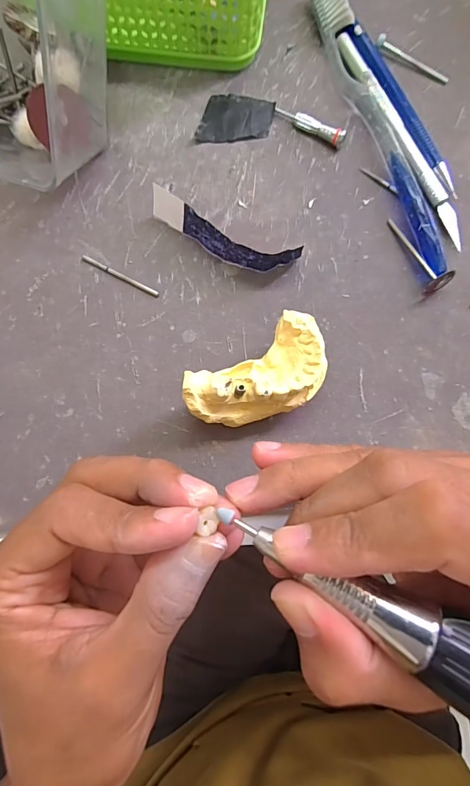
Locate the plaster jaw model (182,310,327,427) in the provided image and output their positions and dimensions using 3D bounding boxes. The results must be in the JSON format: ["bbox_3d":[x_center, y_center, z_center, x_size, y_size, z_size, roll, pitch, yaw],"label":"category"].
[{"bbox_3d":[0.012,-0.006,0.178,0.066,0.032,0.036,-29,82,-6],"label":"plaster jaw model"}]

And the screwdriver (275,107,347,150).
[{"bbox_3d":[0.041,-0.148,0.215,0.041,0.008,0.007,31,81,4],"label":"screwdriver"}]

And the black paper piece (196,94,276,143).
[{"bbox_3d":[0.001,-0.151,0.216,0.039,0.004,0.029,9,85,2],"label":"black paper piece"}]

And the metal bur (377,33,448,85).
[{"bbox_3d":[0.103,-0.192,0.223,0.046,0.007,0.005,27,81,3],"label":"metal bur"}]

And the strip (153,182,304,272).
[{"bbox_3d":[-0.007,-0.078,0.197,0.079,0.017,0.016,23,81,3],"label":"strip"}]

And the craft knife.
[{"bbox_3d":[0.089,-0.140,0.213,0.011,0.010,0.138,-24,82,-5],"label":"craft knife"}]

